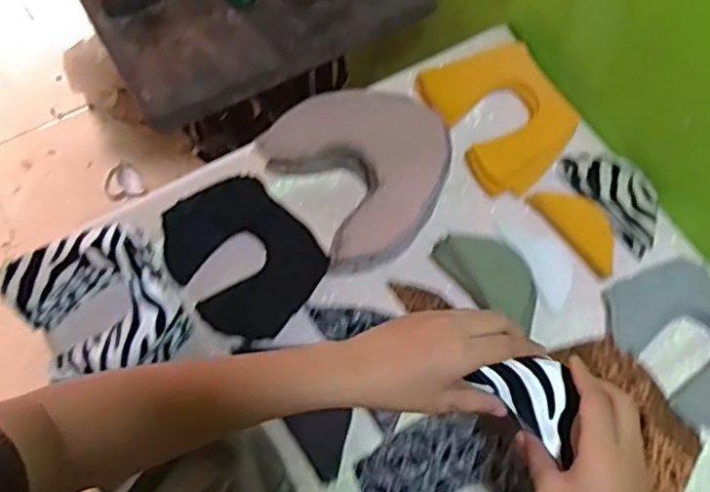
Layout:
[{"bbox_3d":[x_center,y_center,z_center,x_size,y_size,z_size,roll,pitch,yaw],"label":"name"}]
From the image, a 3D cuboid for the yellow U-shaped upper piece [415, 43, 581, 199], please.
[{"bbox_3d":[0.160,-0.146,0.708,0.130,0.018,0.163,-37,83,-3],"label":"yellow U-shaped upper piece"}]

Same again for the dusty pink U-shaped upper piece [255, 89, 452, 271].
[{"bbox_3d":[0.016,-0.080,0.668,0.168,0.057,0.168,-29,70,-12],"label":"dusty pink U-shaped upper piece"}]

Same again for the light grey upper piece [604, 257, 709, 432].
[{"bbox_3d":[0.317,0.091,0.605,0.113,0.019,0.160,-29,70,-12],"label":"light grey upper piece"}]

